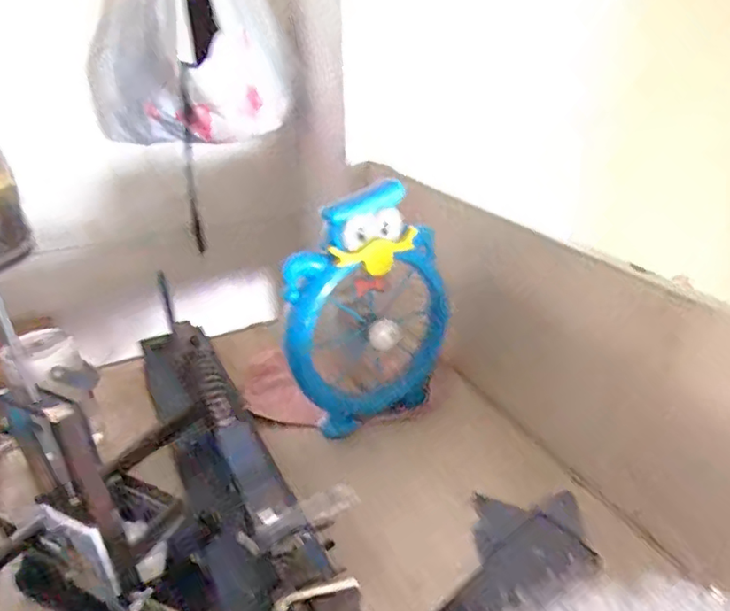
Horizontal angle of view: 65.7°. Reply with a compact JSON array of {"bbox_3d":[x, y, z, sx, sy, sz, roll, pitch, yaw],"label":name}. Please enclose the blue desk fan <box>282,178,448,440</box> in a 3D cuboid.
[{"bbox_3d":[0.009,0.010,0.716,0.219,0.289,0.083,-21,34,-32],"label":"blue desk fan"}]

